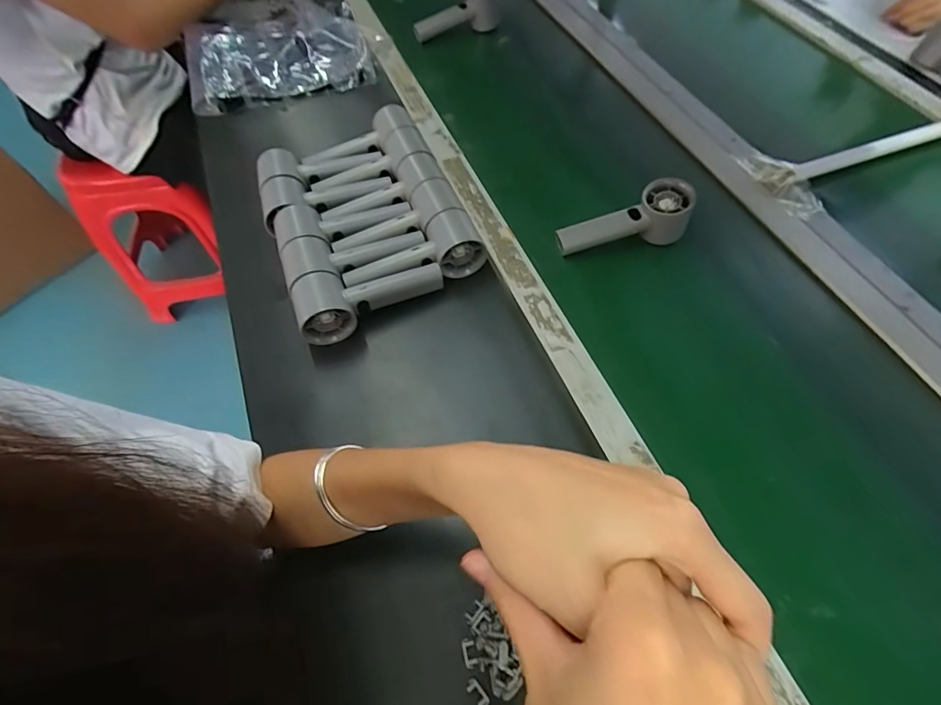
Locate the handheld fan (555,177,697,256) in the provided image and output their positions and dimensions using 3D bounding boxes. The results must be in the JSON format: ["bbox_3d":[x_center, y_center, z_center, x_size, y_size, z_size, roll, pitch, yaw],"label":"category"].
[{"bbox_3d":[0.186,-0.153,0.558,0.160,0.061,0.051,-17,59,10],"label":"handheld fan"}]

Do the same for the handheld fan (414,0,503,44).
[{"bbox_3d":[-0.019,-0.573,0.771,0.159,0.063,0.030,-26,64,-15],"label":"handheld fan"}]

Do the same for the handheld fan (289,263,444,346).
[{"bbox_3d":[-0.108,-0.061,0.495,0.158,0.061,0.054,-19,61,-10],"label":"handheld fan"}]

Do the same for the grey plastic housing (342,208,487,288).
[{"bbox_3d":[-0.065,-0.107,0.514,0.158,0.054,0.053,-18,61,-9],"label":"grey plastic housing"}]

